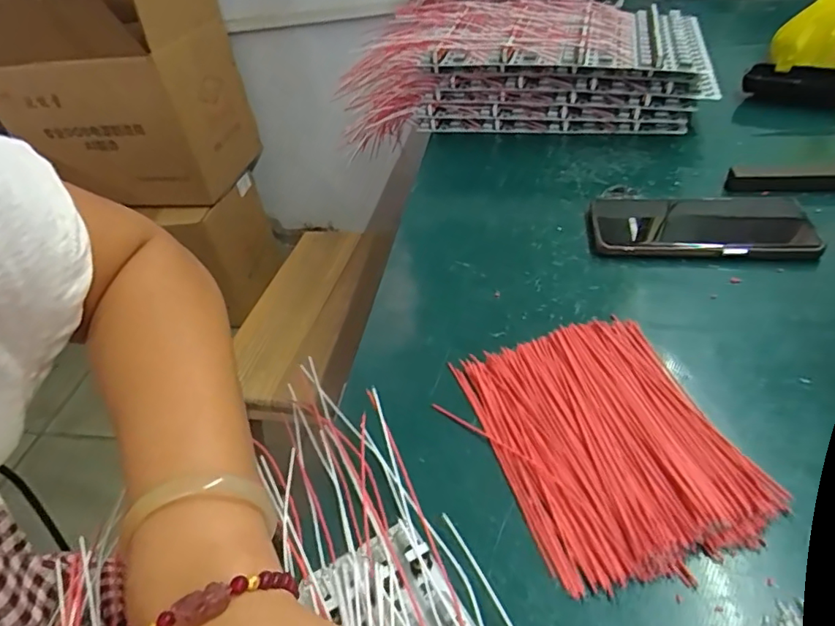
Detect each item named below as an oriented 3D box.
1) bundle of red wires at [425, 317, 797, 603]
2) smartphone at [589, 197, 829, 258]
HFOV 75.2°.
[{"bbox_3d":[0.101,0.065,0.299,0.119,0.012,0.148,-16,43,-11],"label":"bundle of red wires"},{"bbox_3d":[0.224,-0.070,0.437,0.158,0.015,0.071,3,43,10],"label":"smartphone"}]

